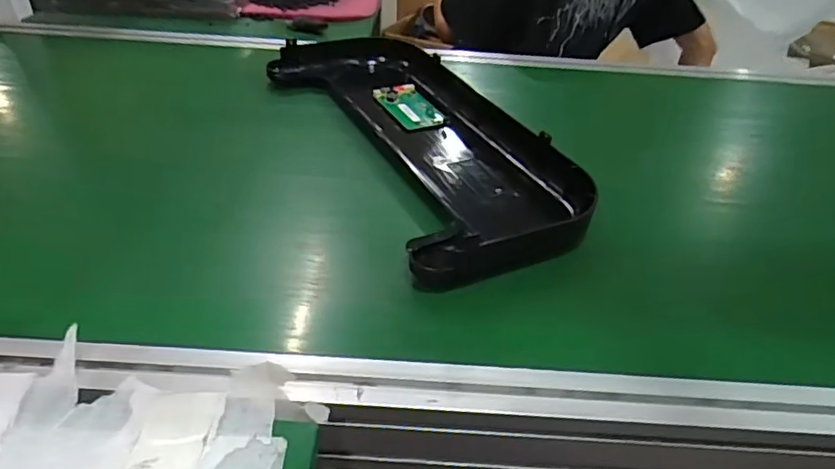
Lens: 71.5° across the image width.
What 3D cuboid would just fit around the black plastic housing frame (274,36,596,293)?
[{"bbox_3d":[-0.012,-0.128,0.691,0.214,0.053,0.517,-15,41,-23],"label":"black plastic housing frame"}]

